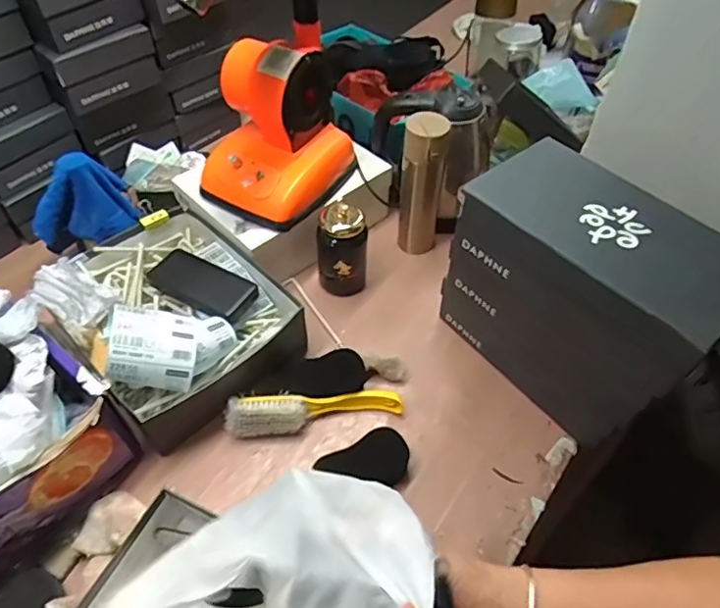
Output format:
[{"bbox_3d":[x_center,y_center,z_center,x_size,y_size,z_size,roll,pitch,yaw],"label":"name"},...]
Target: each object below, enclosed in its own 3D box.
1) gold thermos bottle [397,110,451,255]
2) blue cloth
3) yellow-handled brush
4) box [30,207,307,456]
[{"bbox_3d":[0.098,-0.183,0.874,0.066,0.242,0.057,9,51,6],"label":"gold thermos bottle"},{"bbox_3d":[-0.422,-0.153,0.826,0.147,0.111,0.075,-25,56,-20],"label":"blue cloth"},{"bbox_3d":[-0.060,0.142,0.735,0.235,0.049,0.046,-7,52,-7],"label":"yellow-handled brush"},{"bbox_3d":[-0.271,0.006,0.777,0.267,0.128,0.324,-37,61,-27],"label":"box"}]

